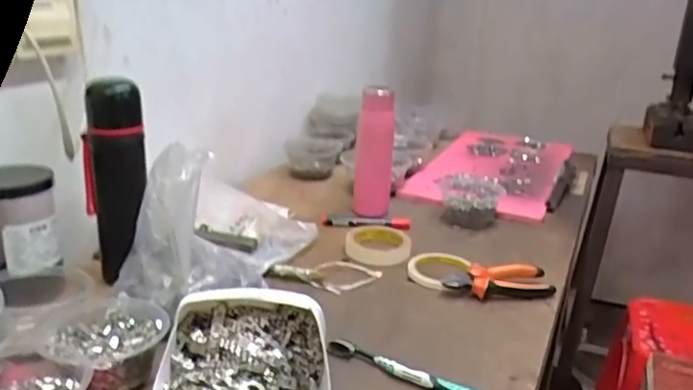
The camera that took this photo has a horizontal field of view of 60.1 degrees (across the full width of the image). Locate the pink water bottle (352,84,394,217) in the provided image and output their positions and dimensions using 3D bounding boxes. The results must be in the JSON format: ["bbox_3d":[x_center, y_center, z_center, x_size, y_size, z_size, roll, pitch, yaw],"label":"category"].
[{"bbox_3d":[0.049,-0.069,1.026,0.065,0.234,0.047,3,19,0],"label":"pink water bottle"}]

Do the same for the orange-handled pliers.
[{"bbox_3d":[0.201,0.114,0.789,0.142,0.031,0.046,-2,20,-13],"label":"orange-handled pliers"}]

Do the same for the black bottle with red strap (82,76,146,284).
[{"bbox_3d":[-0.280,-0.018,0.729,0.070,0.229,0.056,-5,21,-22],"label":"black bottle with red strap"}]

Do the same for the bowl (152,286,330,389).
[{"bbox_3d":[-0.092,0.157,0.540,0.153,0.080,0.161,2,19,-2],"label":"bowl"}]

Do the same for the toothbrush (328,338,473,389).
[{"bbox_3d":[0.062,0.178,0.608,0.181,0.016,0.017,14,22,29],"label":"toothbrush"}]

